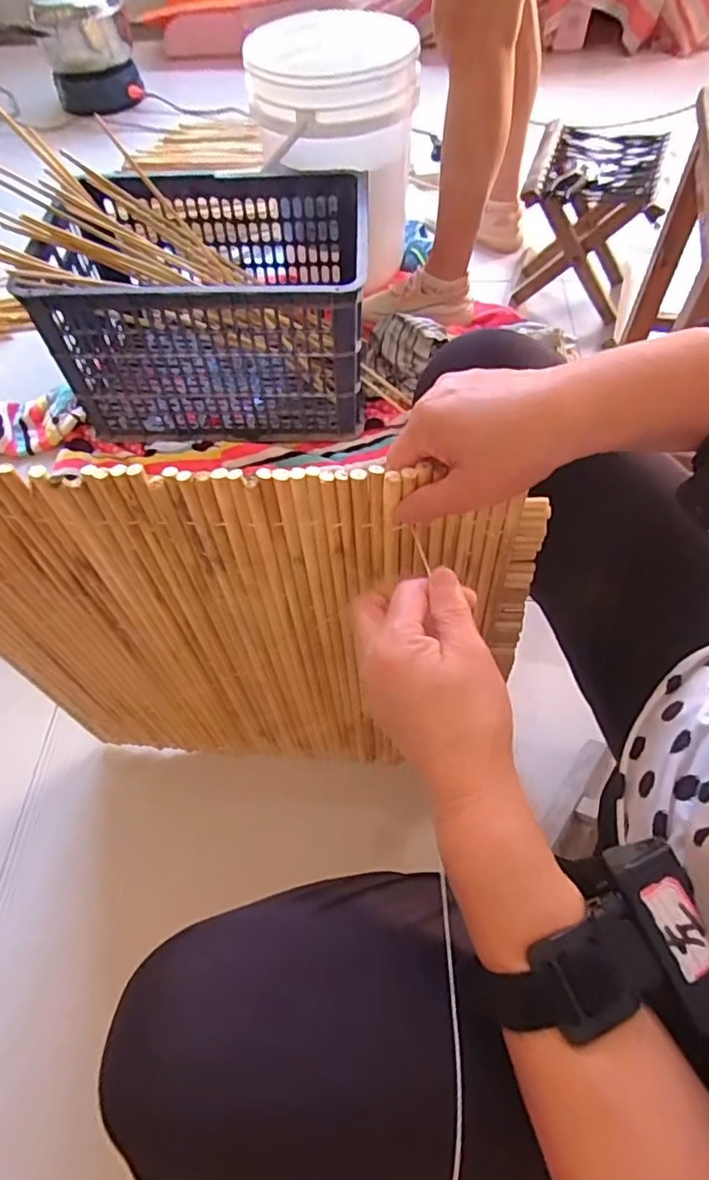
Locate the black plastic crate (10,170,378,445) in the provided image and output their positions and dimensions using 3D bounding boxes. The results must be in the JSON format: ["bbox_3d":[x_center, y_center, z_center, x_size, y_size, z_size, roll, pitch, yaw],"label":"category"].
[{"bbox_3d":[-0.213,-0.471,0.968,0.466,0.276,0.357,3,58,5],"label":"black plastic crate"}]

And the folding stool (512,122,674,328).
[{"bbox_3d":[0.415,-0.655,1.065,0.212,0.234,0.247,14,60,12],"label":"folding stool"}]

